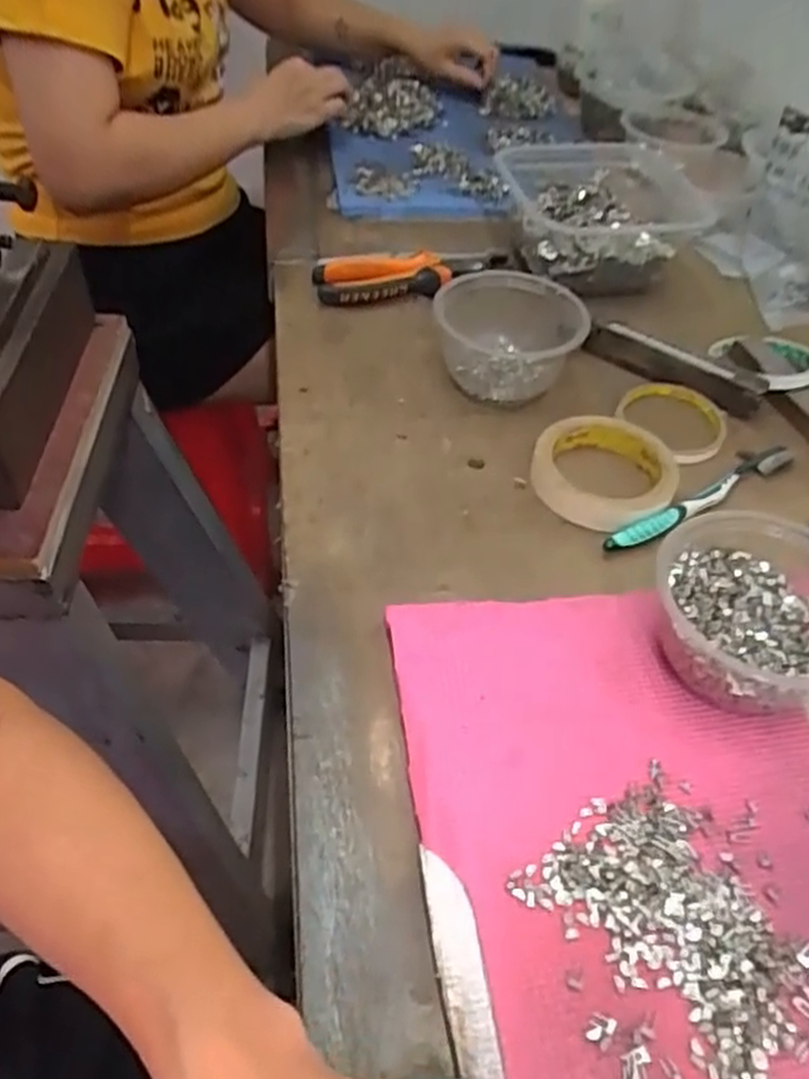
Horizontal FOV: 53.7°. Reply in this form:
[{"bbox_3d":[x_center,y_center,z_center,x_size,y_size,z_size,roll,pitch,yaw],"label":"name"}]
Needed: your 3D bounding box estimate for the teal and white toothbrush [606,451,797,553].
[{"bbox_3d":[0.207,-0.030,0.555,0.178,0.017,0.019,-25,54,-25],"label":"teal and white toothbrush"}]

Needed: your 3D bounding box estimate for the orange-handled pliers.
[{"bbox_3d":[0.010,-0.240,0.716,0.178,0.026,0.070,-7,48,-11],"label":"orange-handled pliers"}]

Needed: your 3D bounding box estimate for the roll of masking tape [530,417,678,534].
[{"bbox_3d":[0.142,-0.050,0.559,0.092,0.020,0.098,3,47,-3],"label":"roll of masking tape"}]

